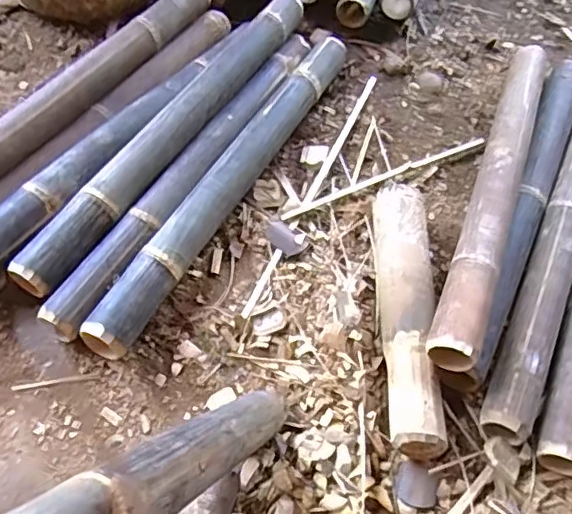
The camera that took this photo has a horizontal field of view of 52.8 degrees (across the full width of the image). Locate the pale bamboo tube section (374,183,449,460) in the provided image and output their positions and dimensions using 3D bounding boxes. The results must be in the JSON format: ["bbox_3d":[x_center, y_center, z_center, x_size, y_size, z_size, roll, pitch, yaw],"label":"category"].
[{"bbox_3d":[0.154,0.066,0.743,0.070,0.066,0.364,4,57,-1],"label":"pale bamboo tube section"}]

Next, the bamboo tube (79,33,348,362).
[{"bbox_3d":[-0.075,-0.131,0.858,0.066,0.066,0.661,25,59,12],"label":"bamboo tube"}]

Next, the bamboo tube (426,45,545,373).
[{"bbox_3d":[0.307,-0.126,0.816,0.064,0.050,0.640,21,58,10],"label":"bamboo tube"}]

